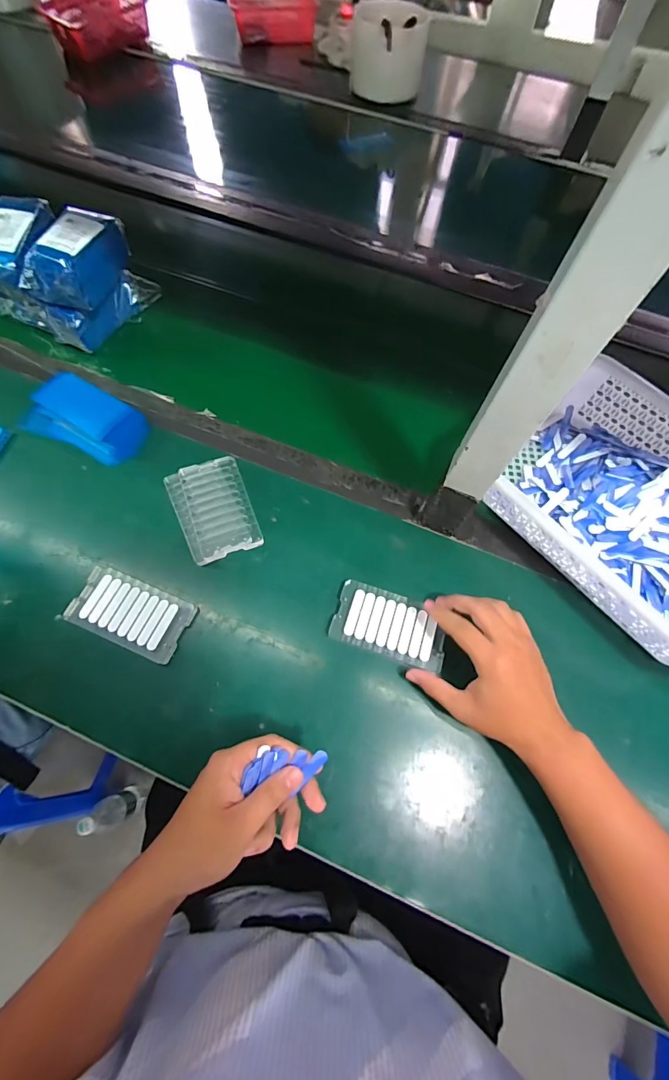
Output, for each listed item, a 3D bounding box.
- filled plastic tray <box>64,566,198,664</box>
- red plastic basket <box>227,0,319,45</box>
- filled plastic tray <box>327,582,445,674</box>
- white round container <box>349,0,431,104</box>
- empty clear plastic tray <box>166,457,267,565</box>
[{"bbox_3d":[-0.219,0.078,0.424,0.123,0.012,0.067,22,67,6],"label":"filled plastic tray"},{"bbox_3d":[-0.161,-1.345,1.008,0.229,0.072,0.163,2,67,-2],"label":"red plastic basket"},{"bbox_3d":[0.061,0.091,0.427,0.120,0.007,0.068,18,67,5],"label":"filled plastic tray"},{"bbox_3d":[0.116,-1.057,0.853,0.162,0.131,0.152,3,67,-2],"label":"white round container"},{"bbox_3d":[-0.141,-0.035,0.461,0.083,0.024,0.121,-20,69,-11],"label":"empty clear plastic tray"}]

